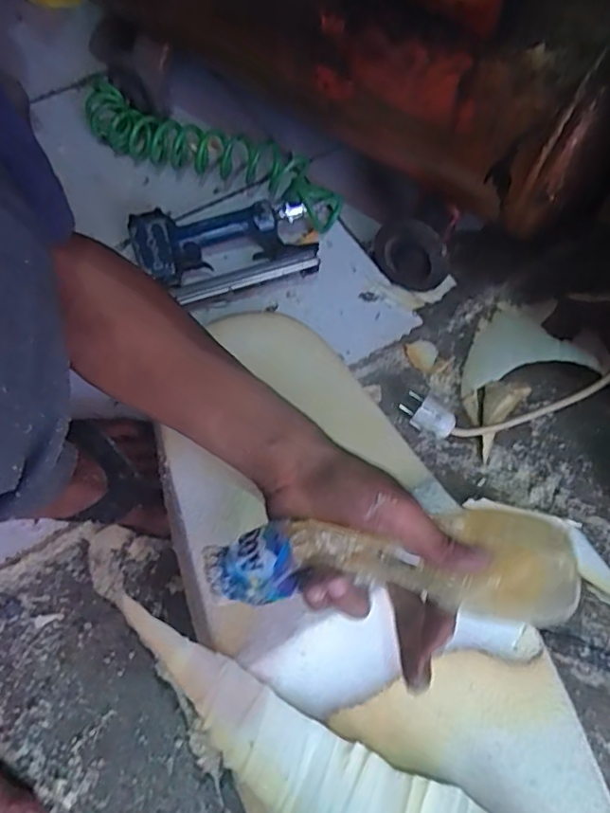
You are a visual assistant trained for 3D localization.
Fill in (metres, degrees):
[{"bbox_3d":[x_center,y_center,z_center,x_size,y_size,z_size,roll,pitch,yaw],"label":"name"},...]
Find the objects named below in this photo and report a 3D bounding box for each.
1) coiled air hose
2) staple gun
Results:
[{"bbox_3d":[-0.125,-0.328,0.773,0.375,0.061,0.084,24,66,10],"label":"coiled air hose"},{"bbox_3d":[-0.092,-0.184,0.716,0.207,0.056,0.114,-14,65,-8],"label":"staple gun"}]

